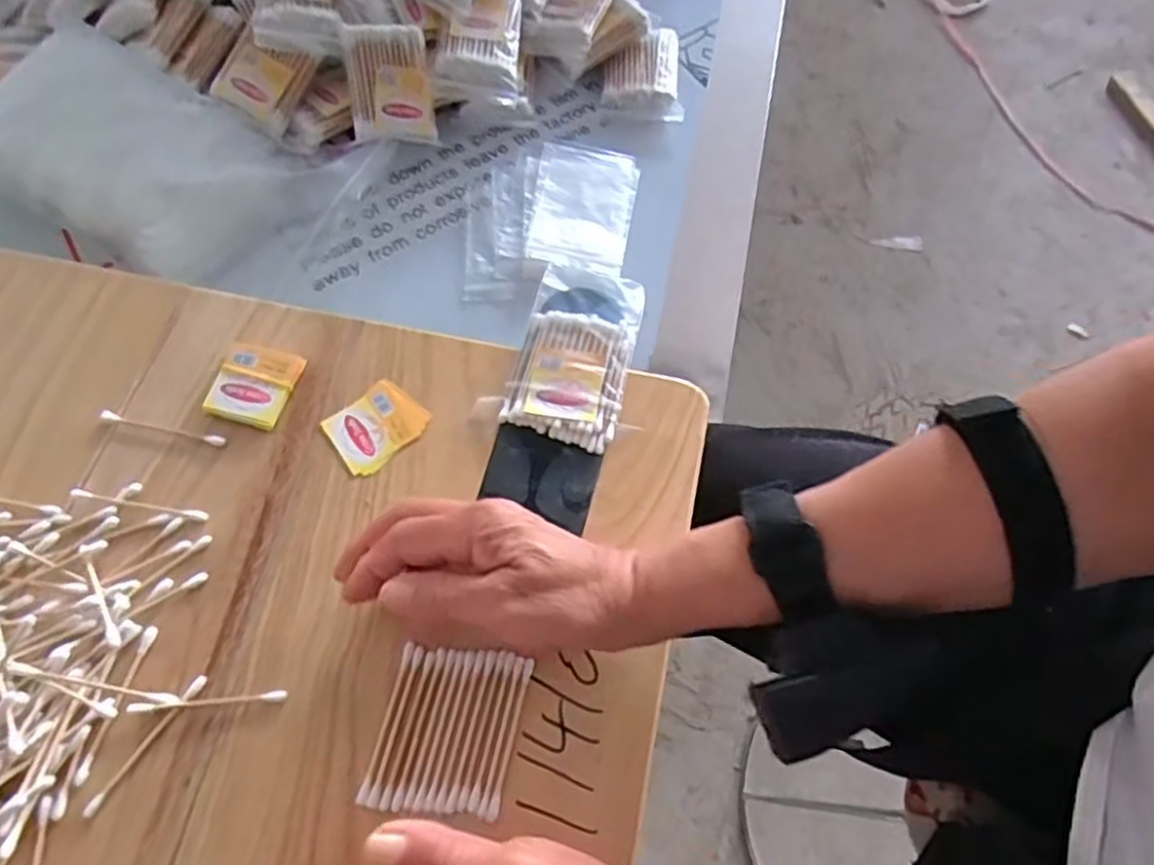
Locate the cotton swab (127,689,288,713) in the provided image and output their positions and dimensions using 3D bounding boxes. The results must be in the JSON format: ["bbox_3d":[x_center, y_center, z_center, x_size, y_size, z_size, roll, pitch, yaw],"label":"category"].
[{"bbox_3d":[-0.173,0.127,0.350,0.071,0.004,0.005,-4,65,-4],"label":"cotton swab"}]

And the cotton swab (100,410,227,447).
[{"bbox_3d":[-0.229,-0.003,0.410,0.072,0.004,0.007,13,65,4],"label":"cotton swab"}]

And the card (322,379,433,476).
[{"bbox_3d":[-0.112,-0.004,0.416,0.051,0.004,0.041,-41,72,-18],"label":"card"}]

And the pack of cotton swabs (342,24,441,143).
[{"bbox_3d":[-0.136,-0.252,0.539,0.058,0.020,0.078,-6,107,-11],"label":"pack of cotton swabs"}]

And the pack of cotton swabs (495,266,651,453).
[{"bbox_3d":[0.000,-0.049,0.434,0.063,0.012,0.115,13,65,4],"label":"pack of cotton swabs"}]

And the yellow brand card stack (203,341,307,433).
[{"bbox_3d":[-0.183,-0.028,0.422,0.045,0.010,0.048,13,65,4],"label":"yellow brand card stack"}]

